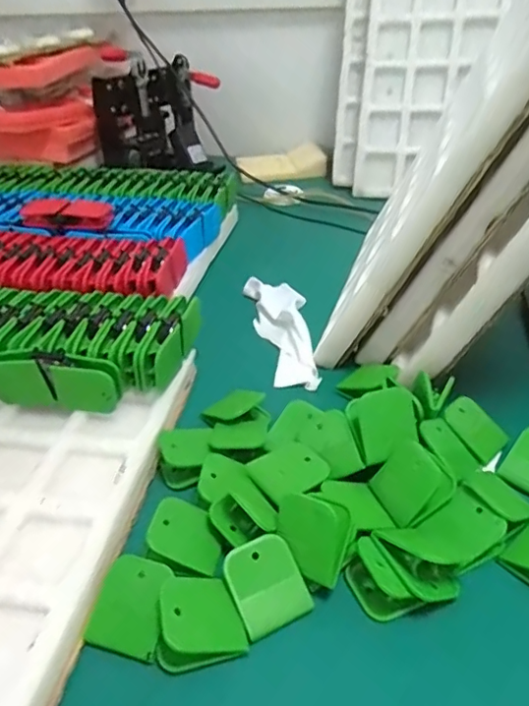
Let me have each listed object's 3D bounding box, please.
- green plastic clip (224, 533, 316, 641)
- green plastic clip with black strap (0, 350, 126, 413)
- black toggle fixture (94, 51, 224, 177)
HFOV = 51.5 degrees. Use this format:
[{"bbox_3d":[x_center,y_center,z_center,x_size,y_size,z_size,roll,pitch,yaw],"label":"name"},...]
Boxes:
[{"bbox_3d":[0.000,0.155,0.369,0.047,0.014,0.055,-18,69,-22],"label":"green plastic clip"},{"bbox_3d":[-0.192,0.022,0.492,0.128,0.056,0.028,2,36,7],"label":"green plastic clip with black strap"},{"bbox_3d":[-0.200,-0.440,1.019,0.212,0.214,0.140,-11,36,-11],"label":"black toggle fixture"}]

